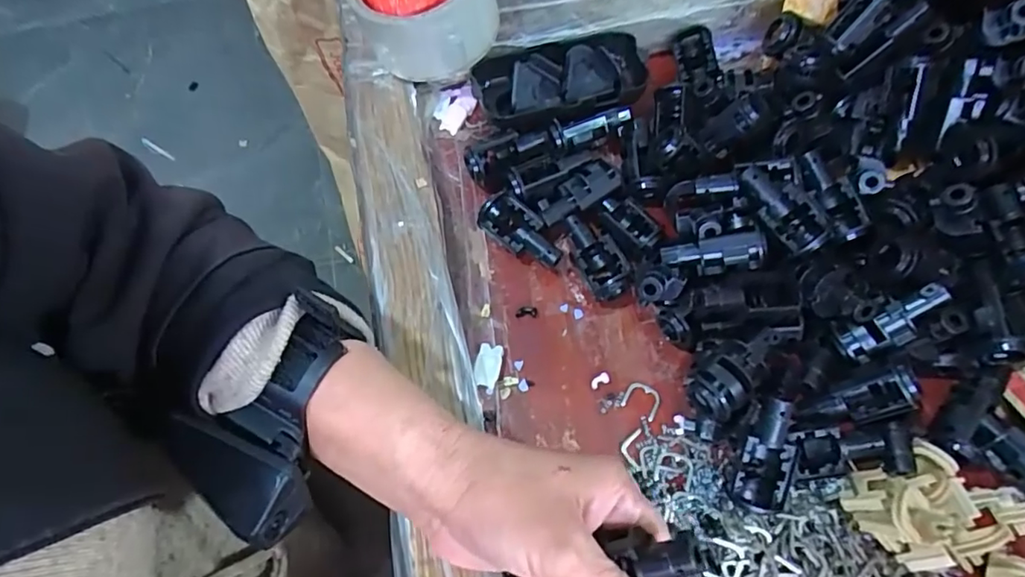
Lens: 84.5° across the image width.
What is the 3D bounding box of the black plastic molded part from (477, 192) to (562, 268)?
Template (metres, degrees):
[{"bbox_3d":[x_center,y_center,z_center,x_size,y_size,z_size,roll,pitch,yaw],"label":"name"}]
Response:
[{"bbox_3d":[0.006,-0.031,0.329,0.051,0.021,0.025,41,74,17],"label":"black plastic molded part"}]

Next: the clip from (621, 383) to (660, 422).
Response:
[{"bbox_3d":[0.070,0.059,0.302,0.019,0.004,0.017,31,71,14],"label":"clip"}]

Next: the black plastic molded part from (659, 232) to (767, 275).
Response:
[{"bbox_3d":[0.108,-0.018,0.303,0.052,0.017,0.014,-5,65,19],"label":"black plastic molded part"}]

